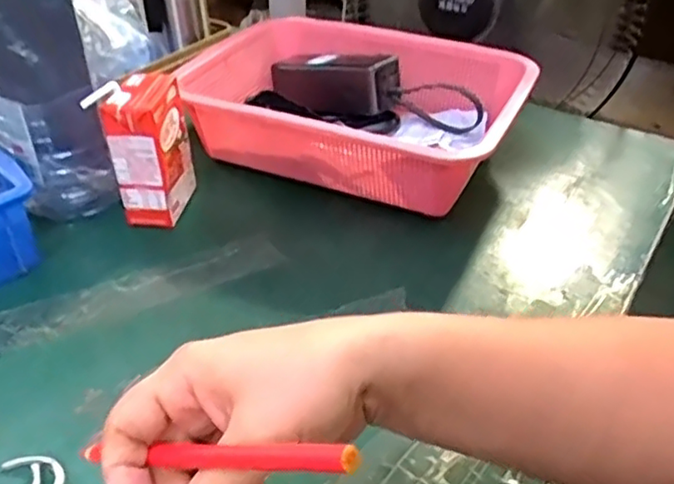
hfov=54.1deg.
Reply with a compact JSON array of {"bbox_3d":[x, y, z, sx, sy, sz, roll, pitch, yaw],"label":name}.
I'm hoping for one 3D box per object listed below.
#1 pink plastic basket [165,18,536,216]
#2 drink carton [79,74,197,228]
[{"bbox_3d":[0.009,-0.126,0.628,0.316,0.091,0.204,16,40,20],"label":"pink plastic basket"},{"bbox_3d":[-0.153,-0.074,0.537,0.047,0.116,0.070,5,37,6],"label":"drink carton"}]

